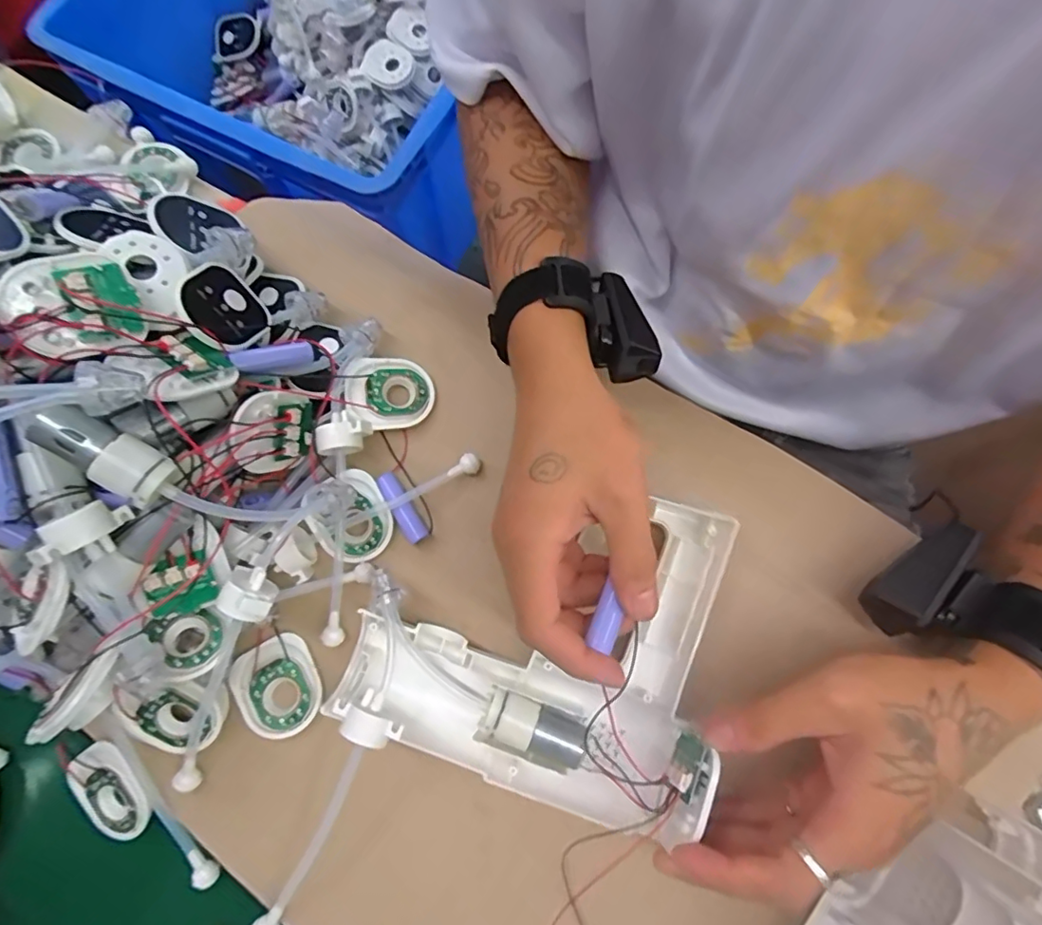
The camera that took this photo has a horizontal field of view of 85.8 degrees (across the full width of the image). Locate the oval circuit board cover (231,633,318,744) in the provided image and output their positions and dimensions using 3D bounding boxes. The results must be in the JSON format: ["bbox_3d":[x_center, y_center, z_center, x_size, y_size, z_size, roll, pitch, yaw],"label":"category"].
[{"bbox_3d":[-0.150,0.139,0.346,0.048,0.006,0.058,-31,78,-6],"label":"oval circuit board cover"}]

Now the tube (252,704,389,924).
[{"bbox_3d":[-0.112,0.198,0.310,0.024,0.036,0.133,27,79,8],"label":"tube"}]

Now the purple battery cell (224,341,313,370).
[{"bbox_3d":[-0.151,-0.065,0.340,0.049,0.010,0.012,-16,73,-38],"label":"purple battery cell"}]

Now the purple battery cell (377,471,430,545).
[{"bbox_3d":[-0.078,0.029,0.367,0.016,0.014,0.050,-32,78,-6],"label":"purple battery cell"}]

